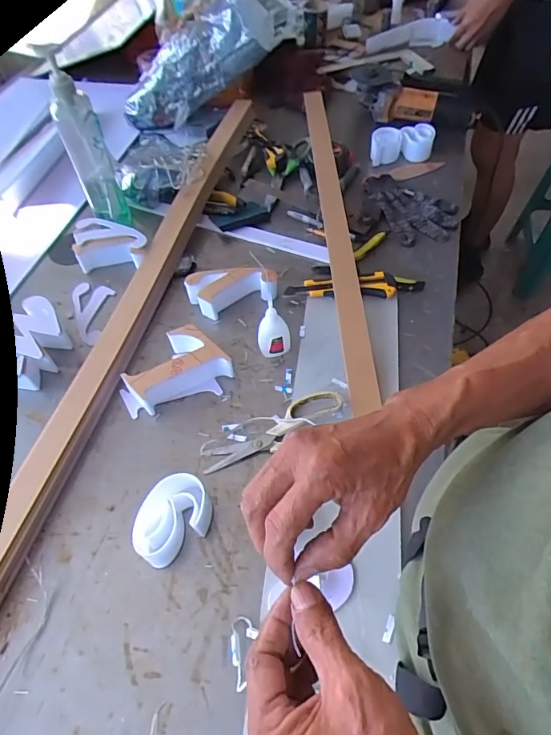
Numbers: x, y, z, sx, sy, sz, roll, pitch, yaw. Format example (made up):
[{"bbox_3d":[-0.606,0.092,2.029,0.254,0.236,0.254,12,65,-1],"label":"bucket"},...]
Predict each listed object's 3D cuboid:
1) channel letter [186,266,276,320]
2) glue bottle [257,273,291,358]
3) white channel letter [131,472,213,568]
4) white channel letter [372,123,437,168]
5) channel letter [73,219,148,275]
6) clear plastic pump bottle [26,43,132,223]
[{"bbox_3d":[-0.066,-0.119,0.702,0.137,0.046,0.061,-14,55,-6],"label":"channel letter"},{"bbox_3d":[-0.003,-0.062,0.609,0.043,0.119,0.035,-3,55,2],"label":"glue bottle"},{"bbox_3d":[-0.113,0.165,0.496,0.086,0.046,0.068,-30,58,-16],"label":"white channel letter"},{"bbox_3d":[0.257,-0.451,0.912,0.128,0.043,0.052,-2,55,1],"label":"white channel letter"},{"bbox_3d":[-0.279,-0.205,0.768,0.132,0.049,0.080,3,55,6],"label":"channel letter"},{"bbox_3d":[-0.304,-0.352,0.727,0.061,0.263,0.078,-19,56,-9],"label":"clear plastic pump bottle"}]

